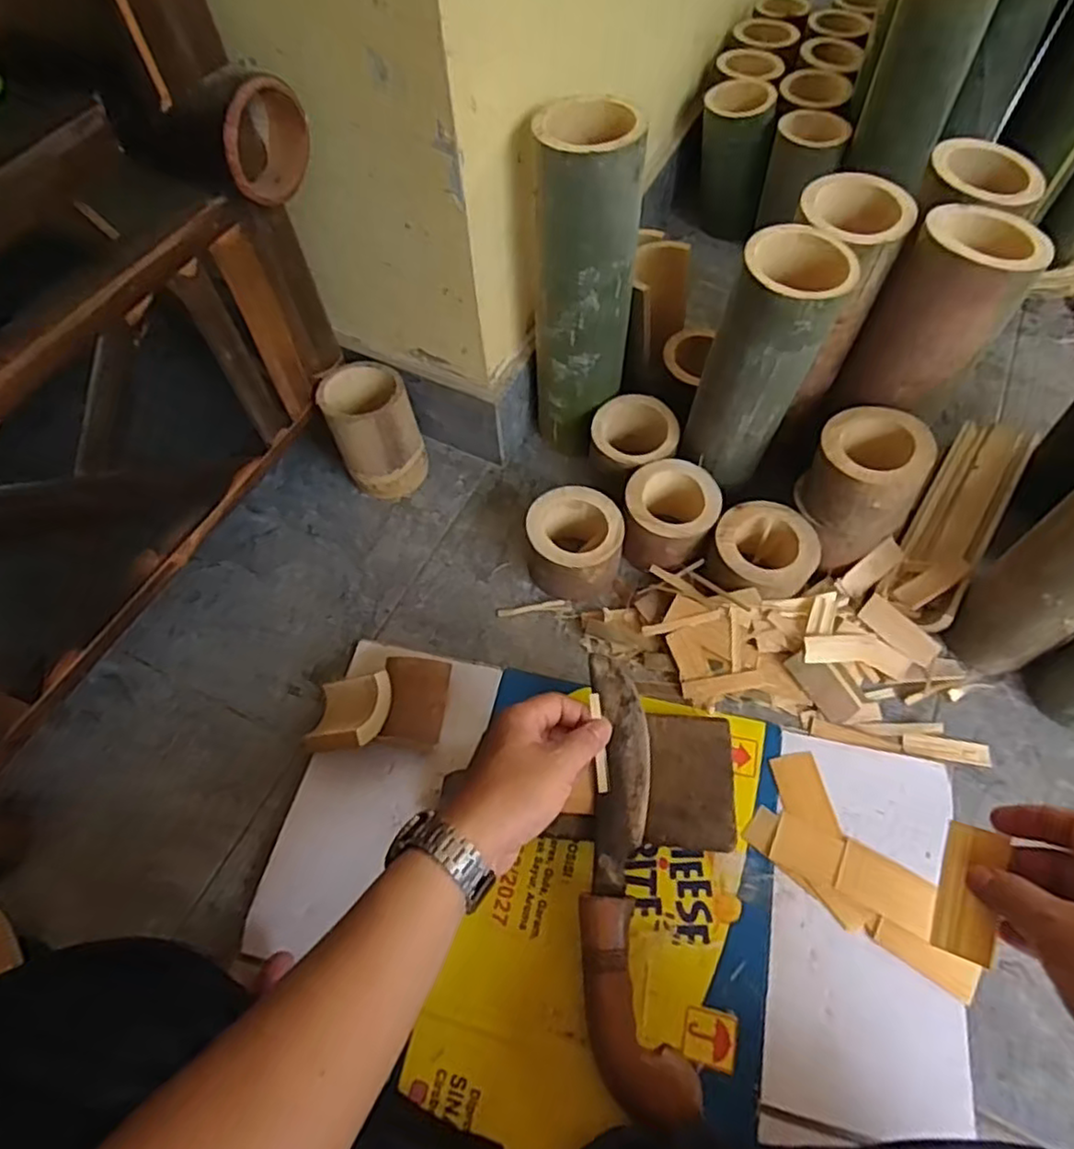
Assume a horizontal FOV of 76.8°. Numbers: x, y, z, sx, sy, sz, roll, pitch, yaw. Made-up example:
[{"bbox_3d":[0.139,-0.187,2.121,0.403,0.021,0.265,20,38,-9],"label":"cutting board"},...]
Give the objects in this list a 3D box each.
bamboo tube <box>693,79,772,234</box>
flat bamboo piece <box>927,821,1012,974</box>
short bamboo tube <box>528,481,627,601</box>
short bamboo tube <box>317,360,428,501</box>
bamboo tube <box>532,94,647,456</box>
[{"bbox_3d":[0.260,-0.551,0.917,0.090,0.167,0.086,10,60,8],"label":"bamboo tube"},{"bbox_3d":[0.247,0.182,0.387,0.031,0.005,0.072,8,83,46],"label":"flat bamboo piece"},{"bbox_3d":[0.037,-0.026,0.667,0.092,0.075,0.090,12,60,9],"label":"short bamboo tube"},{"bbox_3d":[-0.167,-0.145,0.713,0.082,0.130,0.084,-1,59,1],"label":"short bamboo tube"},{"bbox_3d":[0.043,-0.261,0.649,0.091,0.300,0.108,1,60,3],"label":"bamboo tube"}]

